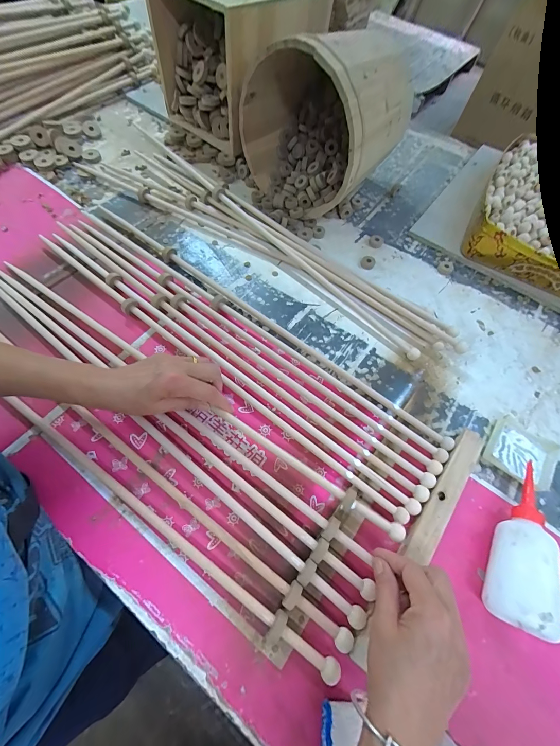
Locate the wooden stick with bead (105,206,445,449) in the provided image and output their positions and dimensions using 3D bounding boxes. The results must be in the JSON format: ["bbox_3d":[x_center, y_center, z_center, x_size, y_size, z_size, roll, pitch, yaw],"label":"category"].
[{"bbox_3d":[-0.047,-0.096,0.461,0.688,0.016,0.023,36,69,13],"label":"wooden stick with bead"}]

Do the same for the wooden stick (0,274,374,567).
[{"bbox_3d":[-0.170,0.032,0.393,0.653,0.023,0.014,34,68,12],"label":"wooden stick"}]

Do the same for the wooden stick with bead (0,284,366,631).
[{"bbox_3d":[-0.183,0.058,0.381,0.689,0.017,0.018,37,69,13],"label":"wooden stick with bead"}]

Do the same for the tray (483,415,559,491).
[{"bbox_3d":[0.328,0.106,0.390,0.081,0.014,0.079,37,69,13],"label":"tray"}]

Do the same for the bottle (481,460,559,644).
[{"bbox_3d":[0.274,0.182,0.325,0.053,0.062,0.180,25,67,8],"label":"bottle"}]

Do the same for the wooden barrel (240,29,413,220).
[{"bbox_3d":[0.067,-0.421,0.497,0.228,0.223,0.193,34,68,12],"label":"wooden barrel"}]

